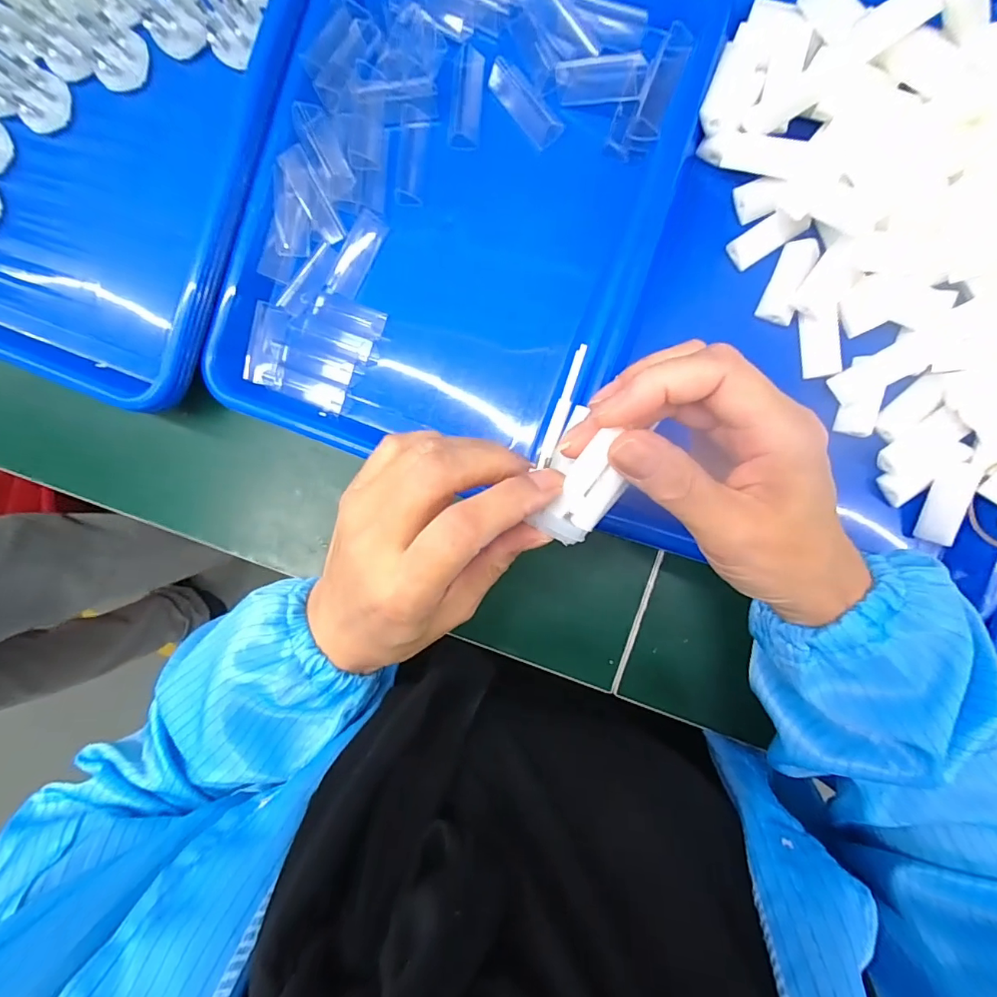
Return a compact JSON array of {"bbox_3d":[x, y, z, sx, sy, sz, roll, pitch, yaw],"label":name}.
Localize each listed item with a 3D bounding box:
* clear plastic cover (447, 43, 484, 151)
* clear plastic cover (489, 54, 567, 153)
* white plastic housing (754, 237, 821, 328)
[{"bbox_3d":[-0.020,-0.259,0.317,0.021,0.010,0.057,11,93,7],"label":"clear plastic cover"},{"bbox_3d":[0.016,-0.249,0.311,0.019,0.006,0.062,-42,86,6],"label":"clear plastic cover"},{"bbox_3d":[0.172,-0.129,0.290,0.019,0.011,0.047,19,94,6],"label":"white plastic housing"}]

